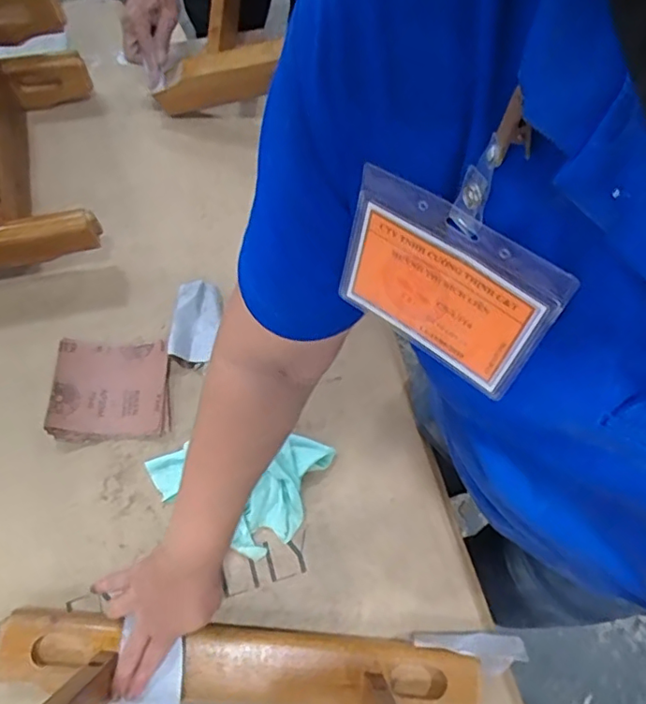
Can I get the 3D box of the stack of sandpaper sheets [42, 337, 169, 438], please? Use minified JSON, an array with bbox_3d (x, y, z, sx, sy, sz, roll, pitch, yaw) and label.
[{"bbox_3d":[-0.256,0.044,0.673,0.135,0.024,0.118,-2,69,-2],"label":"stack of sandpaper sheets"}]

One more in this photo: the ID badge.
[{"bbox_3d":[0.054,-0.028,0.256,0.097,0.083,0.004,35,55,18],"label":"ID badge"}]

